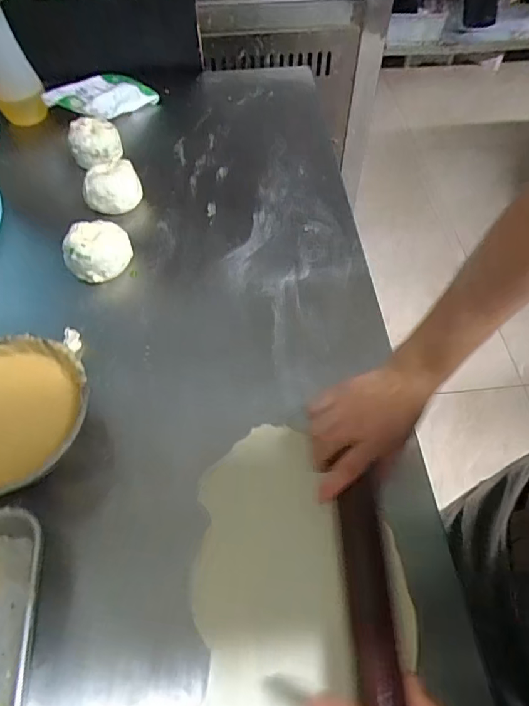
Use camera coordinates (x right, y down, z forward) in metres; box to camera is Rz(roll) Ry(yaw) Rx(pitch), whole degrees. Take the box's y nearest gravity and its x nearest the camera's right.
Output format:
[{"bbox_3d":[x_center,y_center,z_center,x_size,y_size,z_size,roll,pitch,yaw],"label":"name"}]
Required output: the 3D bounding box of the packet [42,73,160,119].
[{"bbox_3d":[-0.295,-0.459,0.843,0.134,0.036,0.150,29,53,19],"label":"packet"}]

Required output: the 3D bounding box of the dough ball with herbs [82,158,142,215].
[{"bbox_3d":[-0.222,-0.242,0.694,0.082,0.042,0.071,-18,59,-12],"label":"dough ball with herbs"}]

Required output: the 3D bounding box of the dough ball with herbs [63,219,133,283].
[{"bbox_3d":[-0.218,-0.135,0.626,0.085,0.049,0.078,-18,59,-12],"label":"dough ball with herbs"}]

